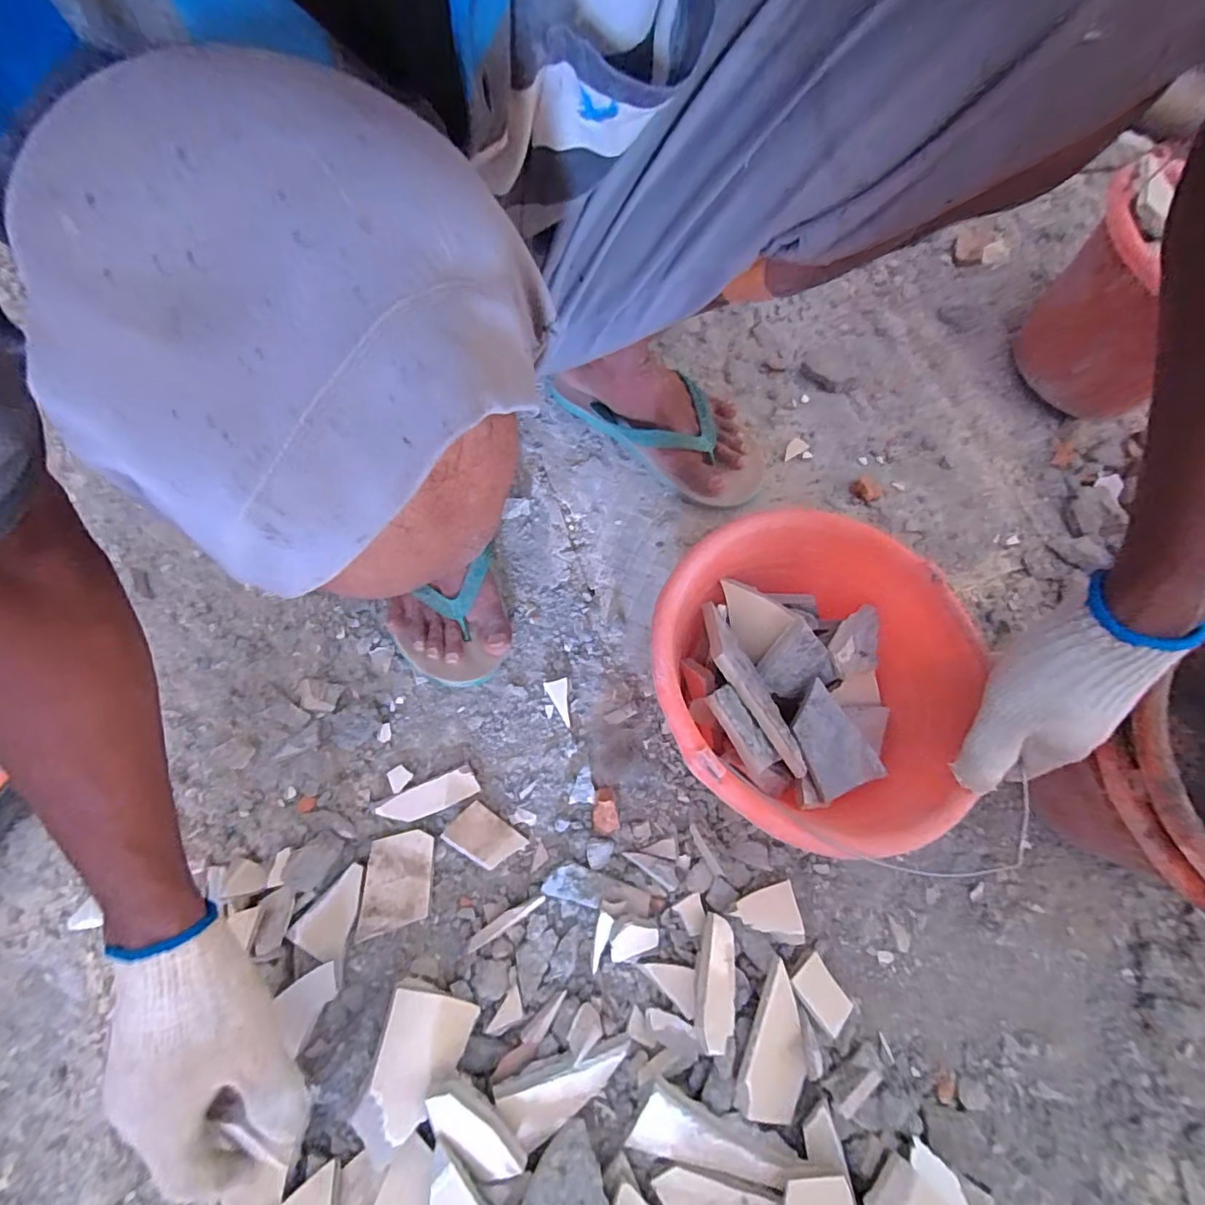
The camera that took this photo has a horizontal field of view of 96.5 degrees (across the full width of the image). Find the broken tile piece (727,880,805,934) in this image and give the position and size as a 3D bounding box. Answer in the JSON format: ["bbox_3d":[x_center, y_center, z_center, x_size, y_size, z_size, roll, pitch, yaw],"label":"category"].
[{"bbox_3d":[0.143,0.269,0.466,0.059,0.004,0.038,-5,58,-14],"label":"broken tile piece"}]

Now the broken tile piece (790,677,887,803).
[{"bbox_3d":[0.180,0.108,0.428,0.056,0.011,0.081,-22,76,-8],"label":"broken tile piece"}]

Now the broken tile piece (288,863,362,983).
[{"bbox_3d":[-0.239,0.267,0.461,0.049,0.009,0.078,6,71,-1],"label":"broken tile piece"}]

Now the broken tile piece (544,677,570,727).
[{"bbox_3d":[-0.043,0.099,0.527,0.022,0.014,0.045,-9,72,-6],"label":"broken tile piece"}]

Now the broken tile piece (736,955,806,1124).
[{"bbox_3d":[0.145,0.356,0.436,0.055,0.014,0.108,26,74,-13],"label":"broken tile piece"}]

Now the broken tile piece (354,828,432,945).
[{"bbox_3d":[-0.180,0.245,0.468,0.056,0.010,0.078,-2,72,-3],"label":"broken tile piece"}]

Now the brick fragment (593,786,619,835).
[{"bbox_3d":[0.003,0.190,0.492,0.022,0.021,0.040,-5,72,-4],"label":"brick fragment"}]

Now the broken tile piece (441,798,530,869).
[{"bbox_3d":[-0.105,0.212,0.484,0.065,0.004,0.041,36,58,0],"label":"broken tile piece"}]

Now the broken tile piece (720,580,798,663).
[{"bbox_3d":[0.123,0.015,0.461,0.065,0.053,0.005,36,30,22],"label":"broken tile piece"}]

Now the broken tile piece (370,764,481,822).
[{"bbox_3d":[-0.162,0.179,0.492,0.092,0.011,0.029,-21,74,-9],"label":"broken tile piece"}]

